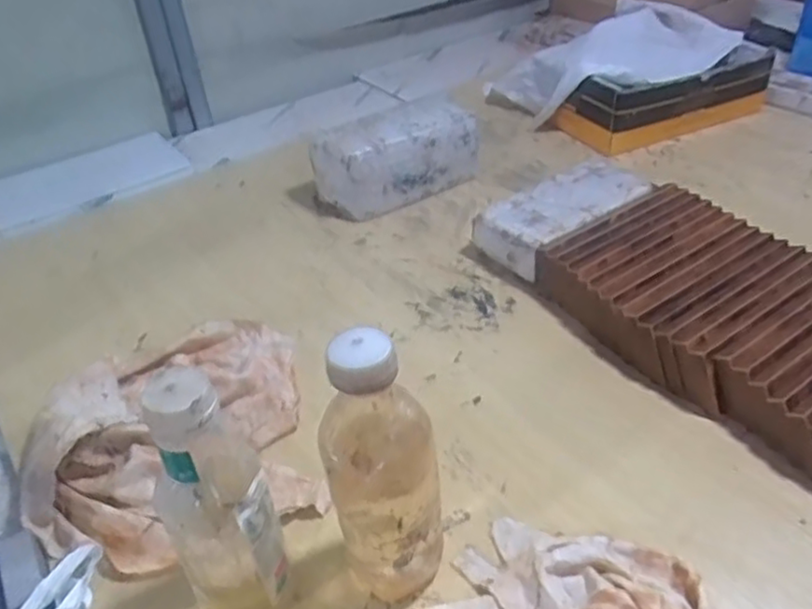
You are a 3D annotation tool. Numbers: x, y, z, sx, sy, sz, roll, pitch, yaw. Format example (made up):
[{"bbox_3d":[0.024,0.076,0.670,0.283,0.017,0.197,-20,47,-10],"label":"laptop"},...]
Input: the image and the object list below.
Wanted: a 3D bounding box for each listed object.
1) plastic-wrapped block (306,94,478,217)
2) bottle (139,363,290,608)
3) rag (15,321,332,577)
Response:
[{"bbox_3d":[-0.011,-0.201,0.947,0.226,0.106,0.101,-24,41,-23],"label":"plastic-wrapped block"},{"bbox_3d":[-0.113,0.133,0.439,0.072,0.207,0.052,-12,37,-9],"label":"bottle"},{"bbox_3d":[-0.208,0.103,0.612,0.247,0.063,0.258,-16,38,-14],"label":"rag"}]

